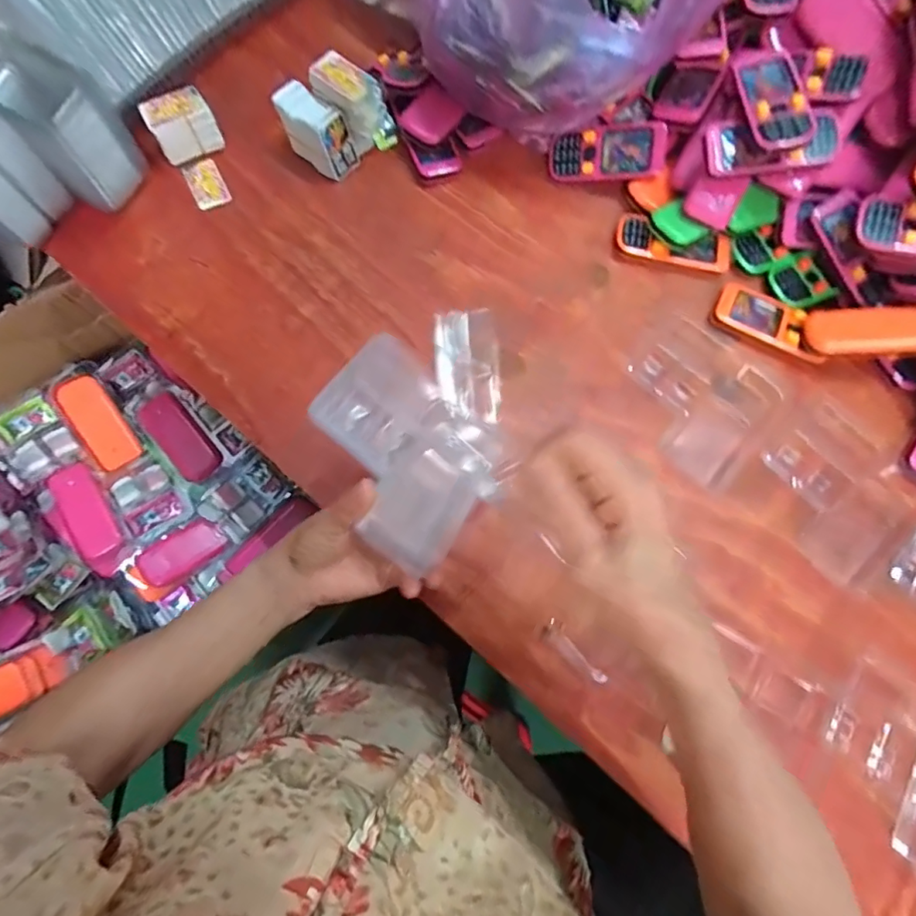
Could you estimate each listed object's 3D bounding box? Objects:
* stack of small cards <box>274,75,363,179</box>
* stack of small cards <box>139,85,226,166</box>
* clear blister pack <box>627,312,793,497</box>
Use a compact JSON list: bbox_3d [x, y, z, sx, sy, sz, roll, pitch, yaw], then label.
[{"bbox_3d":[-0.130,-0.302,0.472,0.063,0.053,0.034,34,76,8],"label":"stack of small cards"},{"bbox_3d":[-0.254,-0.305,0.473,0.054,0.050,0.032,-35,78,-10],"label":"stack of small cards"},{"bbox_3d":[0.206,-0.052,0.440,0.126,0.013,0.127,40,77,9],"label":"clear blister pack"}]

